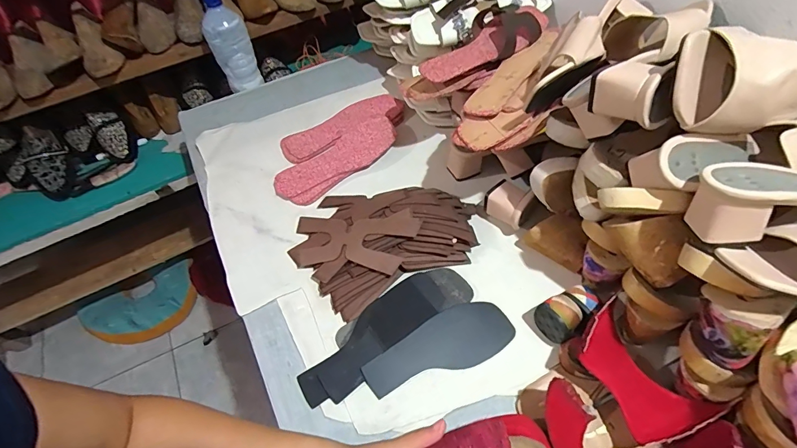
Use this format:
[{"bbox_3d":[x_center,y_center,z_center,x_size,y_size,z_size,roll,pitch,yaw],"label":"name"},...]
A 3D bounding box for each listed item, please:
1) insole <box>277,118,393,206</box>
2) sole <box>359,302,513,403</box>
[{"bbox_3d":[-0.106,-0.118,0.732,0.241,0.027,0.079,-35,61,-18],"label":"insole"},{"bbox_3d":[0.055,0.167,0.547,0.205,0.006,0.079,-23,58,-11],"label":"sole"}]

